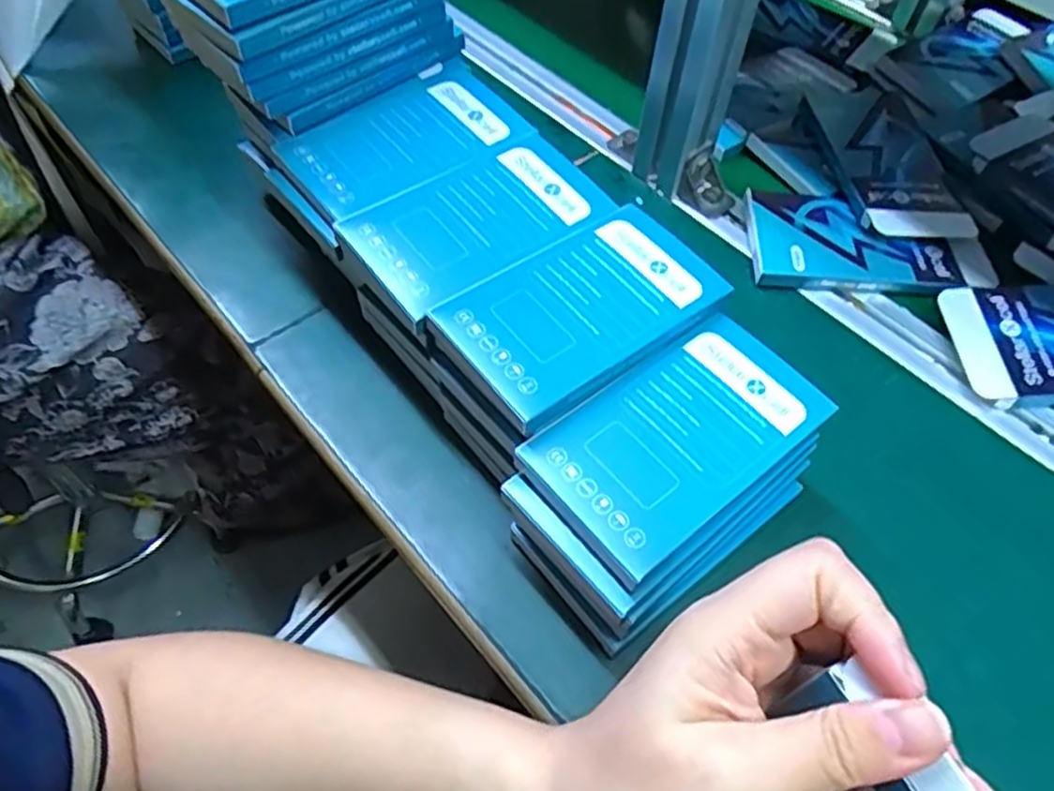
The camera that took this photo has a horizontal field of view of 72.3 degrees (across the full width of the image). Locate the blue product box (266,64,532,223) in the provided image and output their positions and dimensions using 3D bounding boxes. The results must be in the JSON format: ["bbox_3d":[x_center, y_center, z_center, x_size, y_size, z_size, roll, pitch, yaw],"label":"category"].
[{"bbox_3d":[-0.066,-0.149,0.417,0.139,0.019,0.087,-31,61,-22],"label":"blue product box"}]

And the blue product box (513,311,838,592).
[{"bbox_3d":[0.069,0.018,0.324,0.129,0.009,0.075,-33,64,-20],"label":"blue product box"}]

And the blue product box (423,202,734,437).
[{"bbox_3d":[0.028,-0.042,0.348,0.129,0.014,0.075,-31,63,-19],"label":"blue product box"}]

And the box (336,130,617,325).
[{"bbox_3d":[-0.024,-0.092,0.374,0.130,0.007,0.075,-32,63,-20],"label":"box"}]

